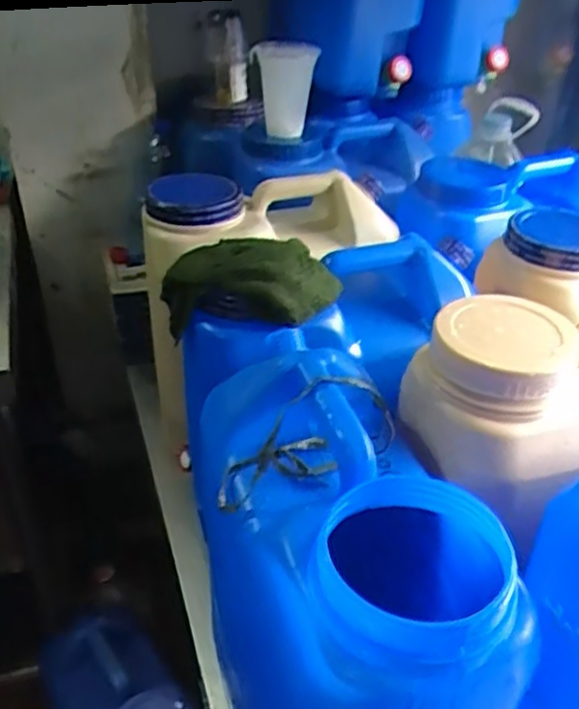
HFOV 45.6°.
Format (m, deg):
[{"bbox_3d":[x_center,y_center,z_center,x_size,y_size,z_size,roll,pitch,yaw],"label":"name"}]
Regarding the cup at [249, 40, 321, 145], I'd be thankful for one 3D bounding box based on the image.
[{"bbox_3d":[-0.008,-0.387,1.018,0.096,0.128,0.087,0,36,-2],"label":"cup"}]

